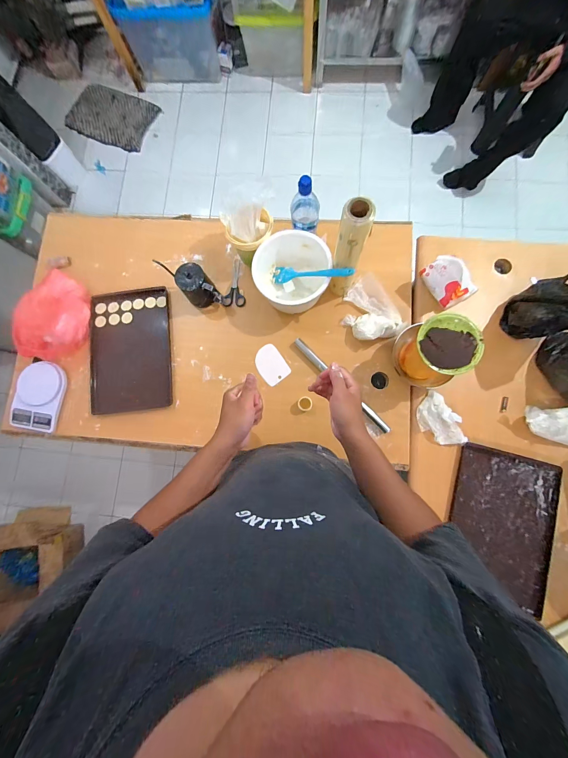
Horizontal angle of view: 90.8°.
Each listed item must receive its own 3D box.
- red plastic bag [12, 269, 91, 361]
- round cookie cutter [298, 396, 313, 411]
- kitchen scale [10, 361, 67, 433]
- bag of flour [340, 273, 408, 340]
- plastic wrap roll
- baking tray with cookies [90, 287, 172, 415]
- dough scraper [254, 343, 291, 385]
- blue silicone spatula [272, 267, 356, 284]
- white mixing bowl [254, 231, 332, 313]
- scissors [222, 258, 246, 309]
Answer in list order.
[{"bbox_3d":[-0.698,-0.199,0.818,0.218,0.092,0.275,9,82,5],"label":"red plastic bag"},{"bbox_3d":[0.059,0.069,0.778,0.040,0.033,0.041,0,82,3],"label":"round cookie cutter"},{"bbox_3d":[-0.719,0.051,0.816,0.134,0.033,0.196,8,82,5],"label":"kitchen scale"},{"bbox_3d":[0.251,-0.195,0.778,0.170,0.065,0.194,-38,81,-2],"label":"bag of flour"},{"bbox_3d":[0.148,-0.289,0.671,0.070,0.296,0.061,14,83,5],"label":"plastic wrap roll"},{"bbox_3d":[-0.462,-0.088,0.846,0.249,0.019,0.363,-6,81,2],"label":"baking tray with cookies"},{"bbox_3d":[-0.039,-0.042,0.810,0.078,0.004,0.112,-33,78,-4],"label":"dough scraper"},{"bbox_3d":[0.070,-0.283,0.753,0.256,0.024,0.042,14,81,39],"label":"blue silicone spatula"},{"bbox_3d":[0.025,-0.298,0.784,0.197,0.142,0.177,5,82,4],"label":"white mixing bowl"},{"bbox_3d":[-0.144,-0.296,0.854,0.068,0.014,0.156,6,82,4],"label":"scissors"}]

